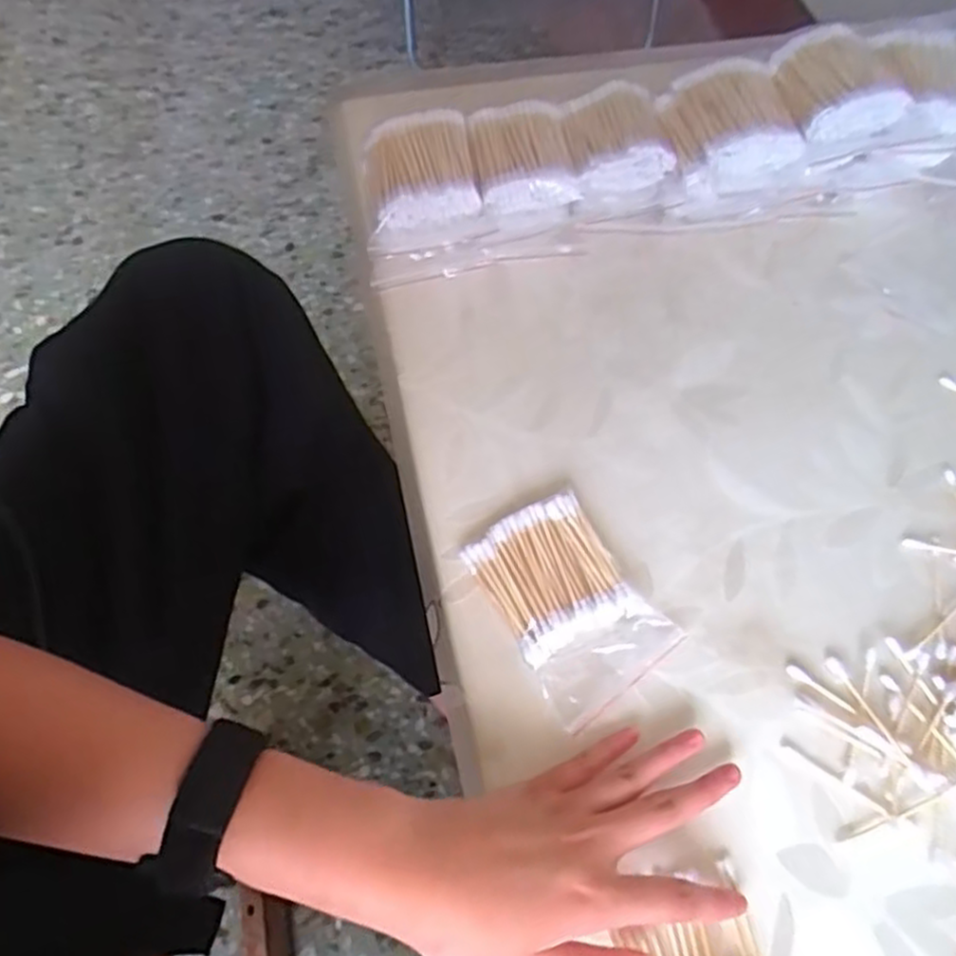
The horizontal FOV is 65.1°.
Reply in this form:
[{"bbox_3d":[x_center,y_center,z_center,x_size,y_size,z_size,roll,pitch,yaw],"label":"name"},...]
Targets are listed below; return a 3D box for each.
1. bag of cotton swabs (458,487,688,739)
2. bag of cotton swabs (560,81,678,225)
[{"bbox_3d":[0.046,0.064,0.386,0.072,0.014,0.103,-32,69,-16],"label":"bag of cotton swabs"},{"bbox_3d":[0.089,-0.210,0.494,0.068,0.053,0.080,-9,65,-6],"label":"bag of cotton swabs"}]

